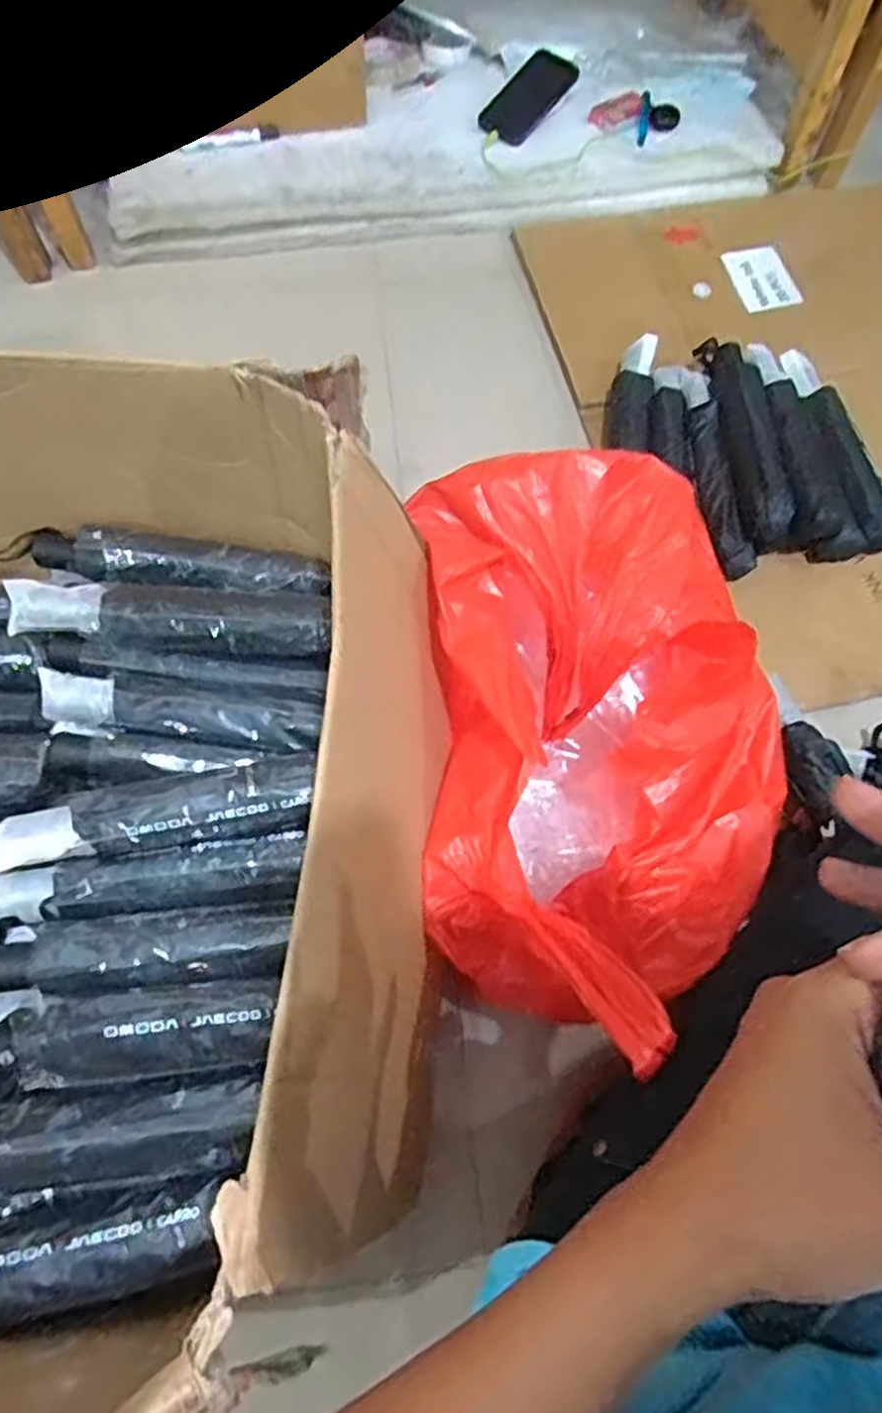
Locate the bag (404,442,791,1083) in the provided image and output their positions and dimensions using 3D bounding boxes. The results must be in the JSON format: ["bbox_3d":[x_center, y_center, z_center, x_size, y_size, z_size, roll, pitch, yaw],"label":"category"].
[{"bbox_3d":[0.147,0.041,0.659,0.327,0.253,0.471,-3,66,-3],"label":"bag"}]

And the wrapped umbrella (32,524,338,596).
[{"bbox_3d":[-0.251,-0.134,0.707,0.294,0.041,0.051,9,66,3],"label":"wrapped umbrella"}]

